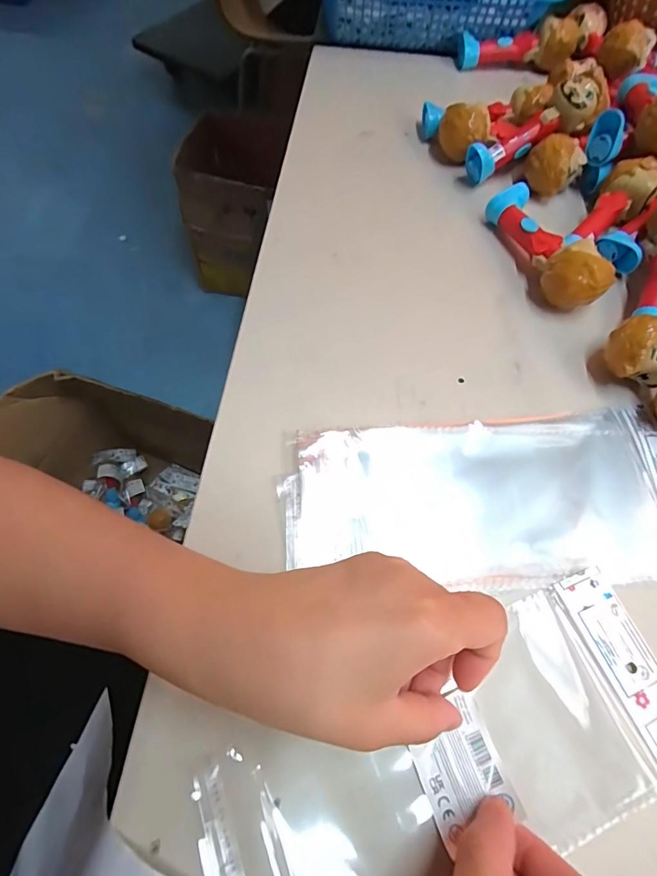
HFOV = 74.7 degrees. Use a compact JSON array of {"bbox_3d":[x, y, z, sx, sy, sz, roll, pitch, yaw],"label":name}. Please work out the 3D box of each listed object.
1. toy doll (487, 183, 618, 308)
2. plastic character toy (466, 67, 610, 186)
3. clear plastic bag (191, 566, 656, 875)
[{"bbox_3d":[0.176,-0.158,0.347,0.046,0.043,0.128,-16,65,-9],"label":"toy doll"},{"bbox_3d":[0.184,-0.275,0.386,0.123,0.032,0.036,-28,65,12],"label":"plastic character toy"},{"bbox_3d":[0.063,0.158,0.206,0.239,0.015,0.096,-21,66,-11],"label":"clear plastic bag"}]

